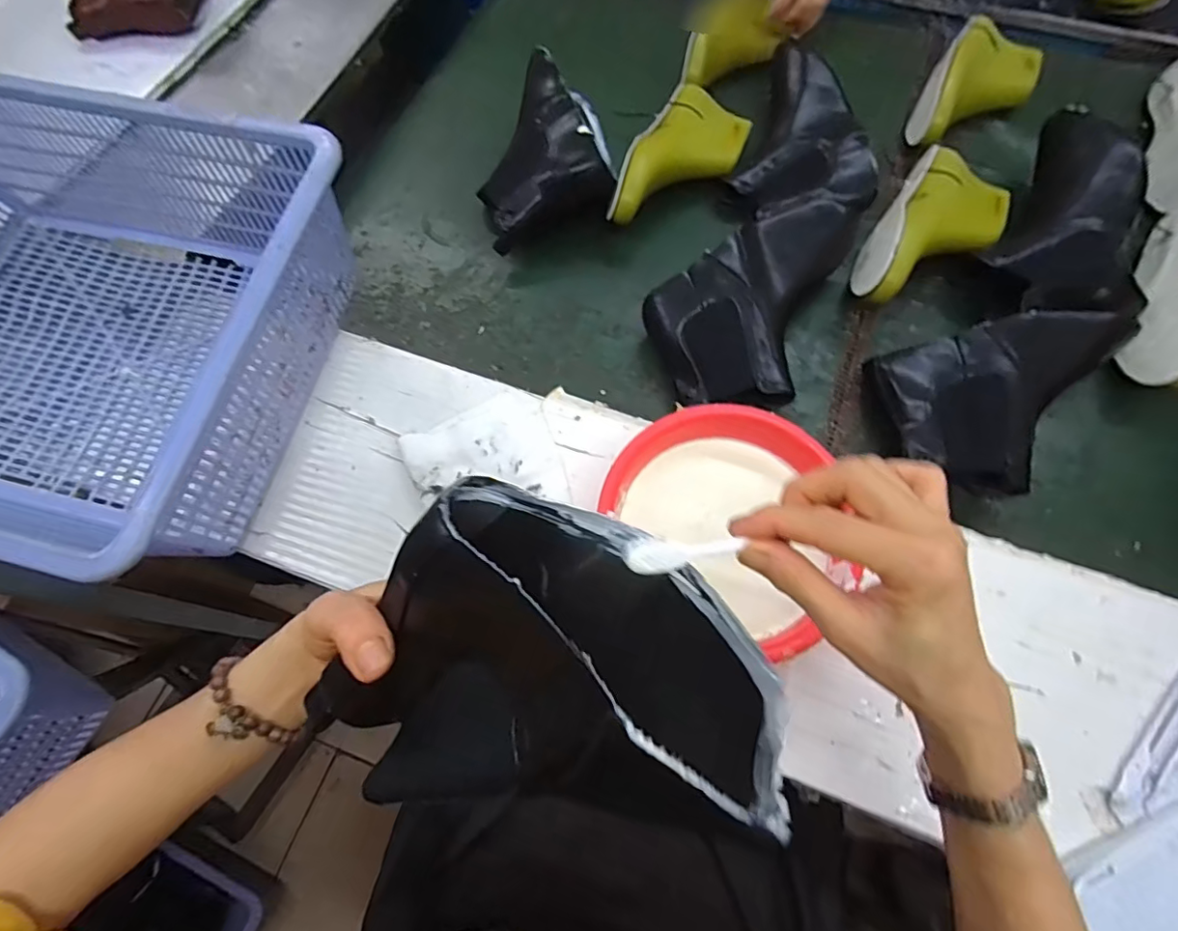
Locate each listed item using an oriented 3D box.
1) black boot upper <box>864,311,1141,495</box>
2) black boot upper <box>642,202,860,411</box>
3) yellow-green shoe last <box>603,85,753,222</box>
[{"bbox_3d":[0.400,-0.057,0.511,0.238,0.060,0.153,-9,69,-1],"label":"black boot upper"},{"bbox_3d":[0.159,-0.174,0.569,0.155,0.091,0.246,26,72,11],"label":"black boot upper"},{"bbox_3d":[0.109,-0.354,0.653,0.105,0.069,0.226,26,72,11],"label":"yellow-green shoe last"}]

